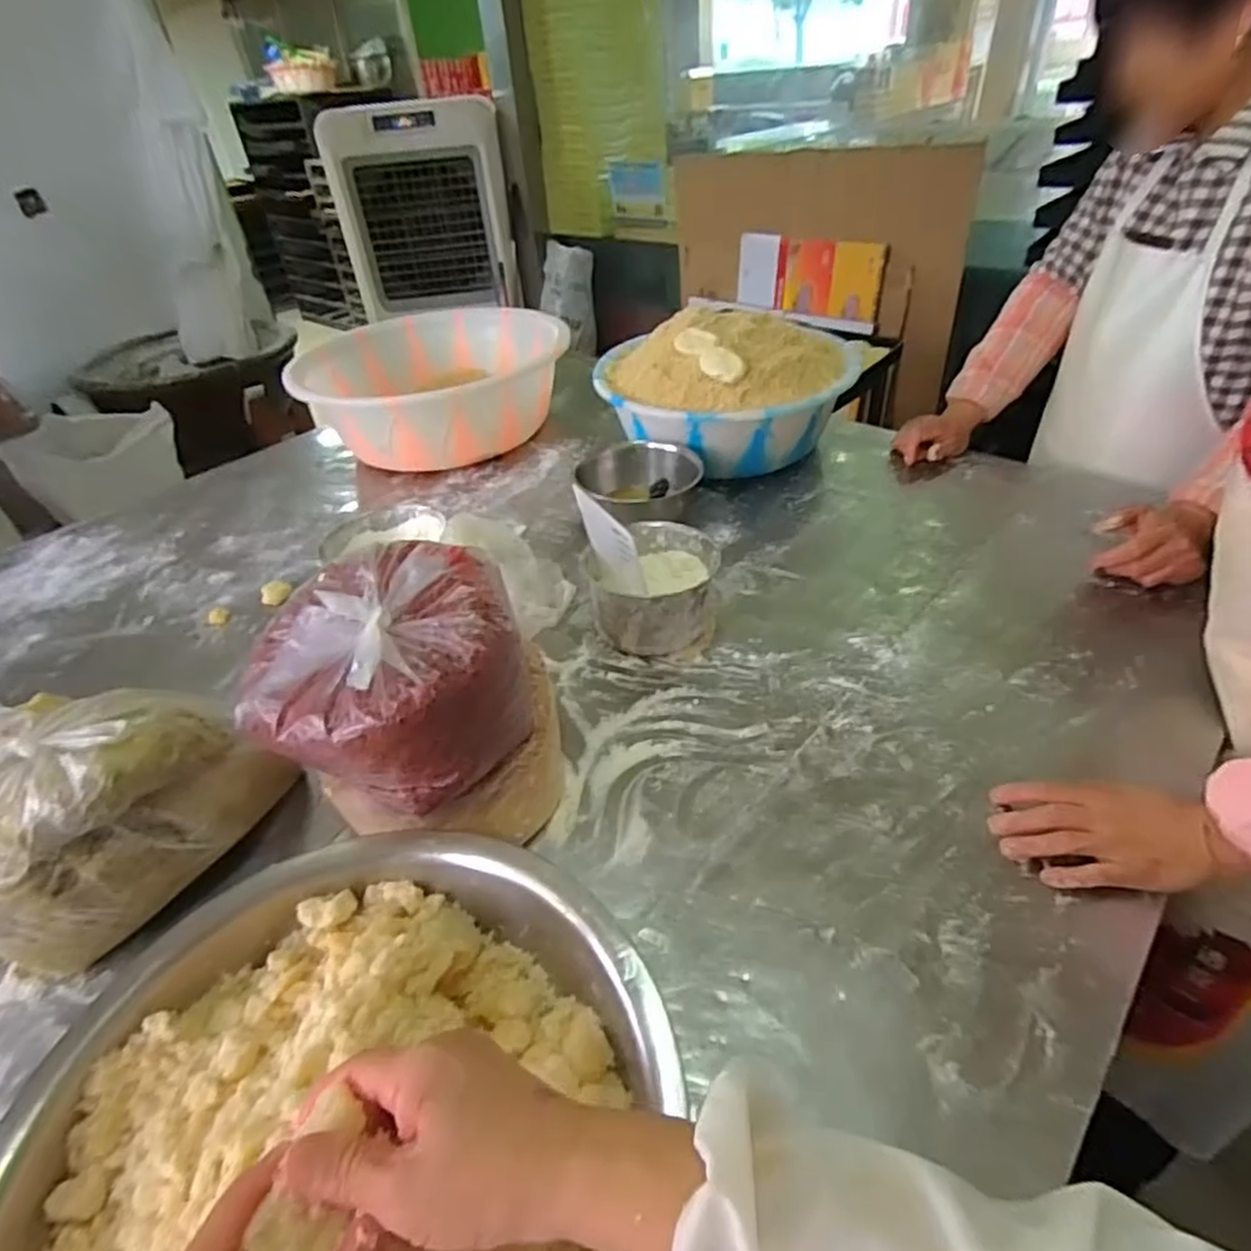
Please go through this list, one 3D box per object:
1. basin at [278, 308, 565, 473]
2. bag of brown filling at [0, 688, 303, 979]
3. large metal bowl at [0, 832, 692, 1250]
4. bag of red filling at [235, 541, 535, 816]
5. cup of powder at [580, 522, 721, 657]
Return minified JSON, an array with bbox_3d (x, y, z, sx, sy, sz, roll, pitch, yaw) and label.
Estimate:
[{"bbox_3d":[-0.366,-0.443,1.261,0.432,0.156,0.450,-3,40,2],"label":"basin"},{"bbox_3d":[-0.423,0.147,0.559,0.138,0.169,0.205,8,42,15],"label":"bag of brown filling"},{"bbox_3d":[-0.150,0.309,0.382,0.361,0.106,0.363,-3,40,2],"label":"large metal bowl"},{"bbox_3d":[-0.178,0.036,0.566,0.182,0.128,0.199,7,41,14],"label":"bag of red filling"},{"bbox_3d":[0.033,-0.042,0.794,0.146,0.090,0.139,-3,40,2],"label":"cup of powder"}]

